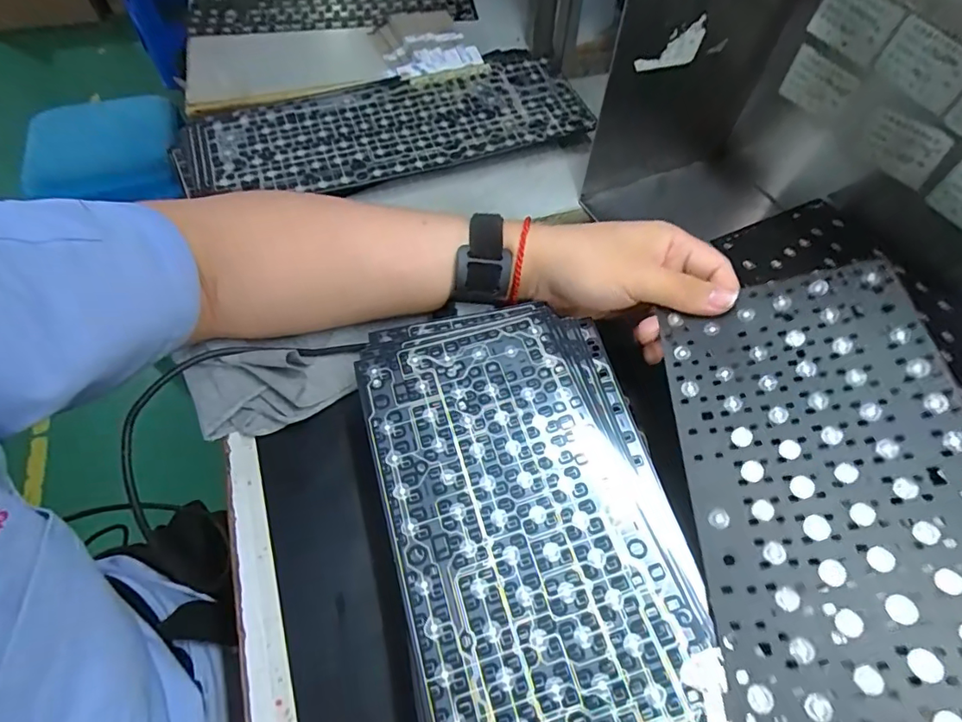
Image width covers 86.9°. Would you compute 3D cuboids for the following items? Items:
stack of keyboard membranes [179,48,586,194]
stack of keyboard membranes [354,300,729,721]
[{"bbox_3d":[-0.087,-0.213,0.473,0.368,0.029,0.127,-19,61,-14],"label":"stack of keyboard membranes"},{"bbox_3d":[0.034,0.118,0.227,0.140,0.034,0.366,-10,59,-9],"label":"stack of keyboard membranes"}]

